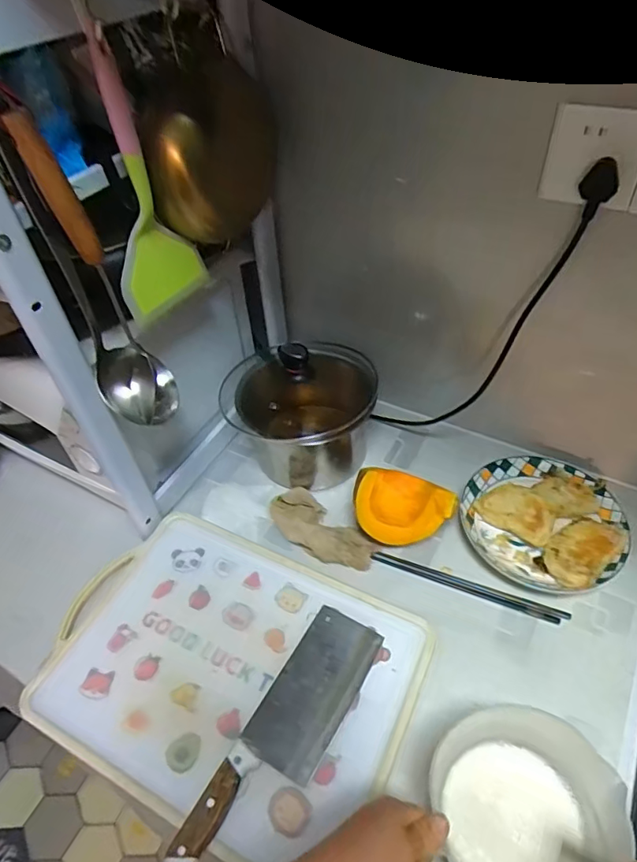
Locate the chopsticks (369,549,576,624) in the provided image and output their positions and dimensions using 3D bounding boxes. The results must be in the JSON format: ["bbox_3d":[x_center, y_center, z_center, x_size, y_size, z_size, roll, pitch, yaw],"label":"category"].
[{"bbox_3d":[0.182,0.190,0.647,0.231,0.012,0.020,16,50,18],"label":"chopsticks"}]

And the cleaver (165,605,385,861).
[{"bbox_3d":[-0.032,0.301,0.525,0.082,0.021,0.271,23,53,23],"label":"cleaver"}]

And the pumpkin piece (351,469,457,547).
[{"bbox_3d":[0.106,0.091,0.685,0.118,0.097,0.094,-9,47,-4],"label":"pumpkin piece"}]

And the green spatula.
[{"bbox_3d":[-0.171,-0.229,0.505,0.017,0.240,0.112,17,51,19],"label":"green spatula"}]

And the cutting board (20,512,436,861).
[{"bbox_3d":[-0.099,0.261,0.588,0.387,0.019,0.278,19,51,20],"label":"cutting board"}]

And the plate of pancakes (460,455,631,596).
[{"bbox_3d":[0.287,0.110,0.678,0.190,0.046,0.187,-2,47,2],"label":"plate of pancakes"}]

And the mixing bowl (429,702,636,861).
[{"bbox_3d":[0.171,0.325,0.452,0.139,0.083,0.139,-2,47,2],"label":"mixing bowl"}]

